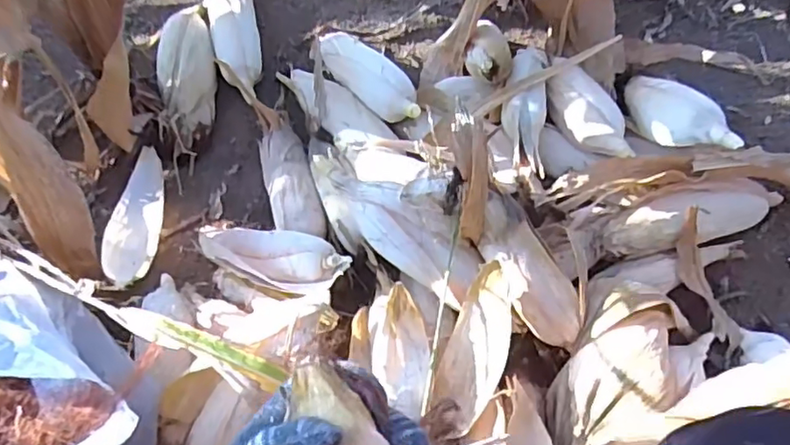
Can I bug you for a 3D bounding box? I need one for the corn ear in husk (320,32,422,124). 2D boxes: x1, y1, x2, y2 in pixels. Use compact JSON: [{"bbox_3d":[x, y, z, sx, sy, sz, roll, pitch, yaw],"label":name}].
[{"bbox_3d":[-0.045,-0.208,0.846,0.069,0.047,0.242,-32,53,-13],"label":"corn ear in husk"}]

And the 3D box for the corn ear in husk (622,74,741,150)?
[{"bbox_3d":[0.335,-0.142,0.753,0.062,0.052,0.217,-14,32,-5],"label":"corn ear in husk"}]

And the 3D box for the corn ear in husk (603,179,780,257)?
[{"bbox_3d":[0.349,-0.011,0.705,0.242,0.053,0.065,-14,64,-5],"label":"corn ear in husk"}]

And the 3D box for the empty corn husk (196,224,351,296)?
[{"bbox_3d":[-0.156,0.035,0.699,0.211,0.041,0.066,12,64,25],"label":"empty corn husk"}]

